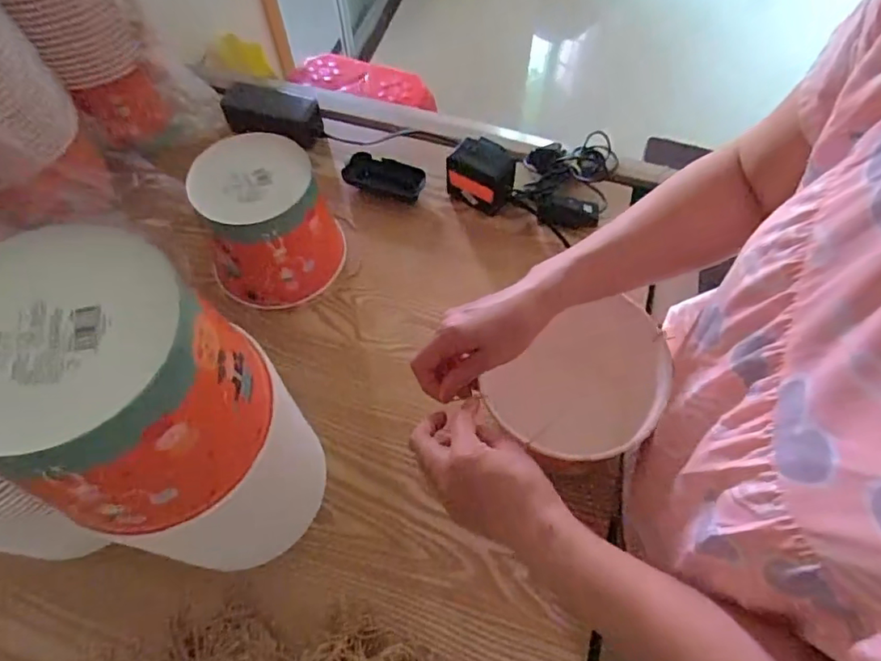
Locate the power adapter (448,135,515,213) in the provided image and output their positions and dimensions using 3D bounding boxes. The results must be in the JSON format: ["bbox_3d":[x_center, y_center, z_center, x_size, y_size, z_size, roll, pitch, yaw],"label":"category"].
[{"bbox_3d":[0.054,-0.196,0.701,0.082,0.072,0.059,23,63,13],"label":"power adapter"}]

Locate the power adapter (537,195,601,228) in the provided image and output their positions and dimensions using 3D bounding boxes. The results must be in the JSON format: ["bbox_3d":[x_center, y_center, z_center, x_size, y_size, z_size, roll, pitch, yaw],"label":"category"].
[{"bbox_3d":[0.161,-0.149,0.691,0.076,0.025,0.032,5,61,3],"label":"power adapter"}]

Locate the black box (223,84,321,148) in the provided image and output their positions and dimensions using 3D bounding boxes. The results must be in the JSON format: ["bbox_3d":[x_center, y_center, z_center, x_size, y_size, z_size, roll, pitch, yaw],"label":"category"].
[{"bbox_3d":[-0.233,-0.302,0.767,0.136,0.054,0.062,5,61,3],"label":"black box"}]

